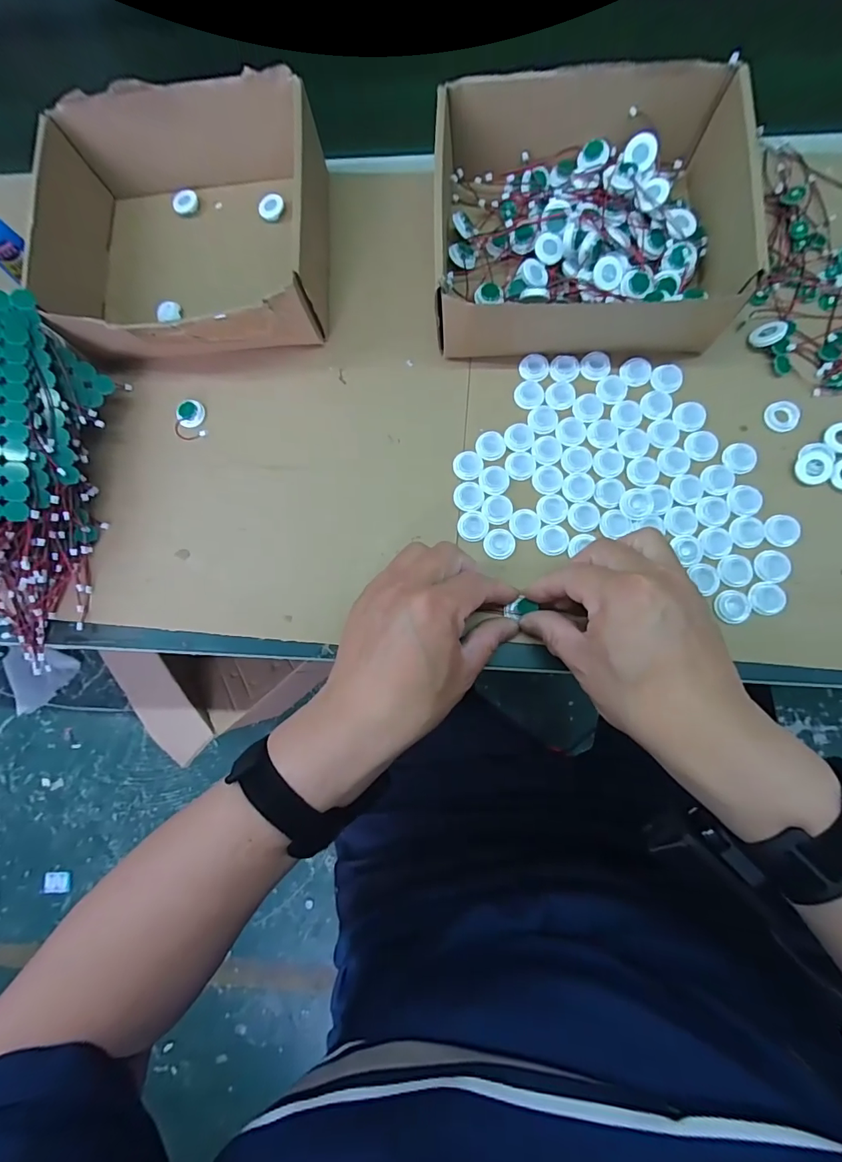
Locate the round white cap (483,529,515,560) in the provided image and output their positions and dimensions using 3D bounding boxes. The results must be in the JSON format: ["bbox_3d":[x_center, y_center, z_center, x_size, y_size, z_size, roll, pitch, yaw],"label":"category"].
[{"bbox_3d":[0.058,-0.028,0.342,0.022,0.004,0.022,-1,80,5],"label":"round white cap"}]

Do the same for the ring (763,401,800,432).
[{"bbox_3d":[0.267,-0.121,0.340,0.022,0.004,0.023,-1,80,5],"label":"ring"}]

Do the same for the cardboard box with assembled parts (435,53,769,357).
[{"bbox_3d":[0.120,-0.272,0.343,0.214,0.062,0.197,-1,80,5],"label":"cardboard box with assembled parts"}]

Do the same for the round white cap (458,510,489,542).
[{"bbox_3d":[0.039,-0.041,0.345,0.023,0.004,0.022,-1,80,5],"label":"round white cap"}]

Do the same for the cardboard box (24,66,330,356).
[{"bbox_3d":[-0.185,-0.277,0.372,0.207,0.069,0.191,-2,80,5],"label":"cardboard box"}]

